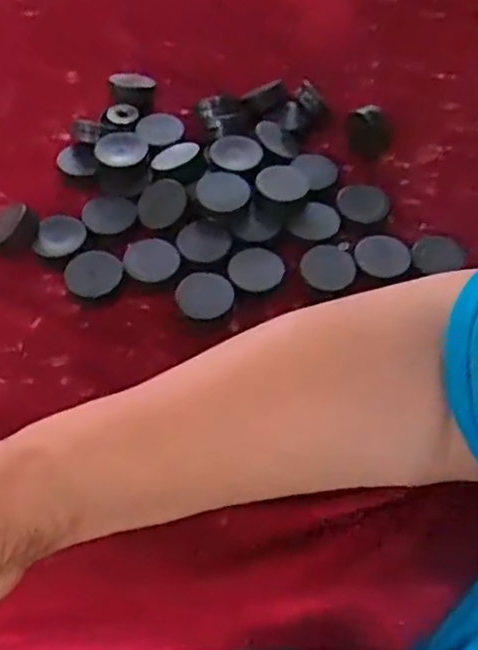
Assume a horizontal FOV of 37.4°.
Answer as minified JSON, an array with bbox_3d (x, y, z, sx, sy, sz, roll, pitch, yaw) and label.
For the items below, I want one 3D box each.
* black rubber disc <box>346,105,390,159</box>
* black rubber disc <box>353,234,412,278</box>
[{"bbox_3d":[0.086,-0.128,0.472,0.029,0.034,0.011,14,56,8],"label":"black rubber disc"},{"bbox_3d":[0.085,-0.040,0.416,0.032,0.007,0.030,1,55,-1],"label":"black rubber disc"}]

